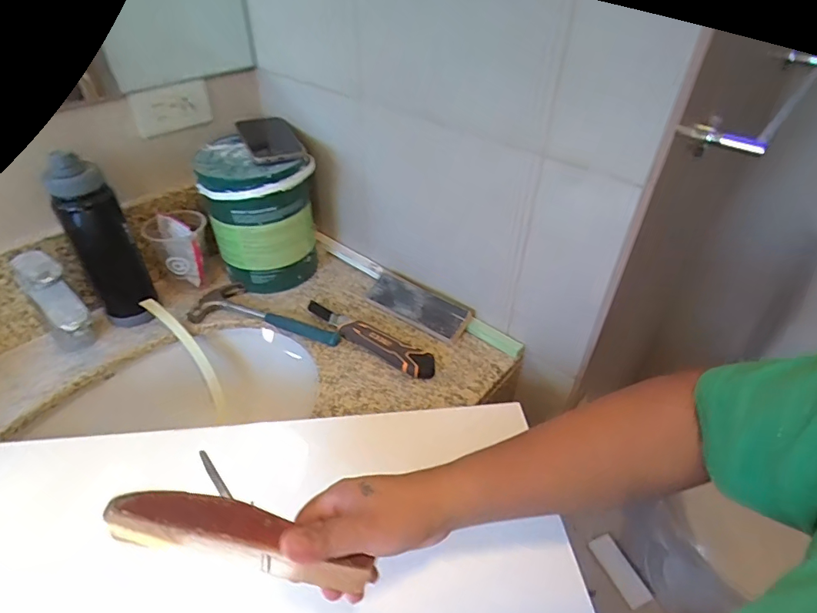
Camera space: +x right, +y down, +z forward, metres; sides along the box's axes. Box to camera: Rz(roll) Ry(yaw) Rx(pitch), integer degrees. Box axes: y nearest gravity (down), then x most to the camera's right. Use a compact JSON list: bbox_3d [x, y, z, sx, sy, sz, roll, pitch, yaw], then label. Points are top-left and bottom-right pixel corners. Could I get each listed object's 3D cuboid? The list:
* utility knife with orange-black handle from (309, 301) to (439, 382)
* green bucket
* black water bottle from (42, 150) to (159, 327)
[{"bbox_3d":[-0.062,0.042,0.730,0.248,0.026,0.049,26,46,27],"label":"utility knife with orange-black handle"},{"bbox_3d":[-0.248,-0.159,0.821,0.174,0.214,0.164,-11,42,-14],"label":"green bucket"},{"bbox_3d":[-0.439,-0.081,0.695,0.082,0.267,0.076,-26,47,-28],"label":"black water bottle"}]

